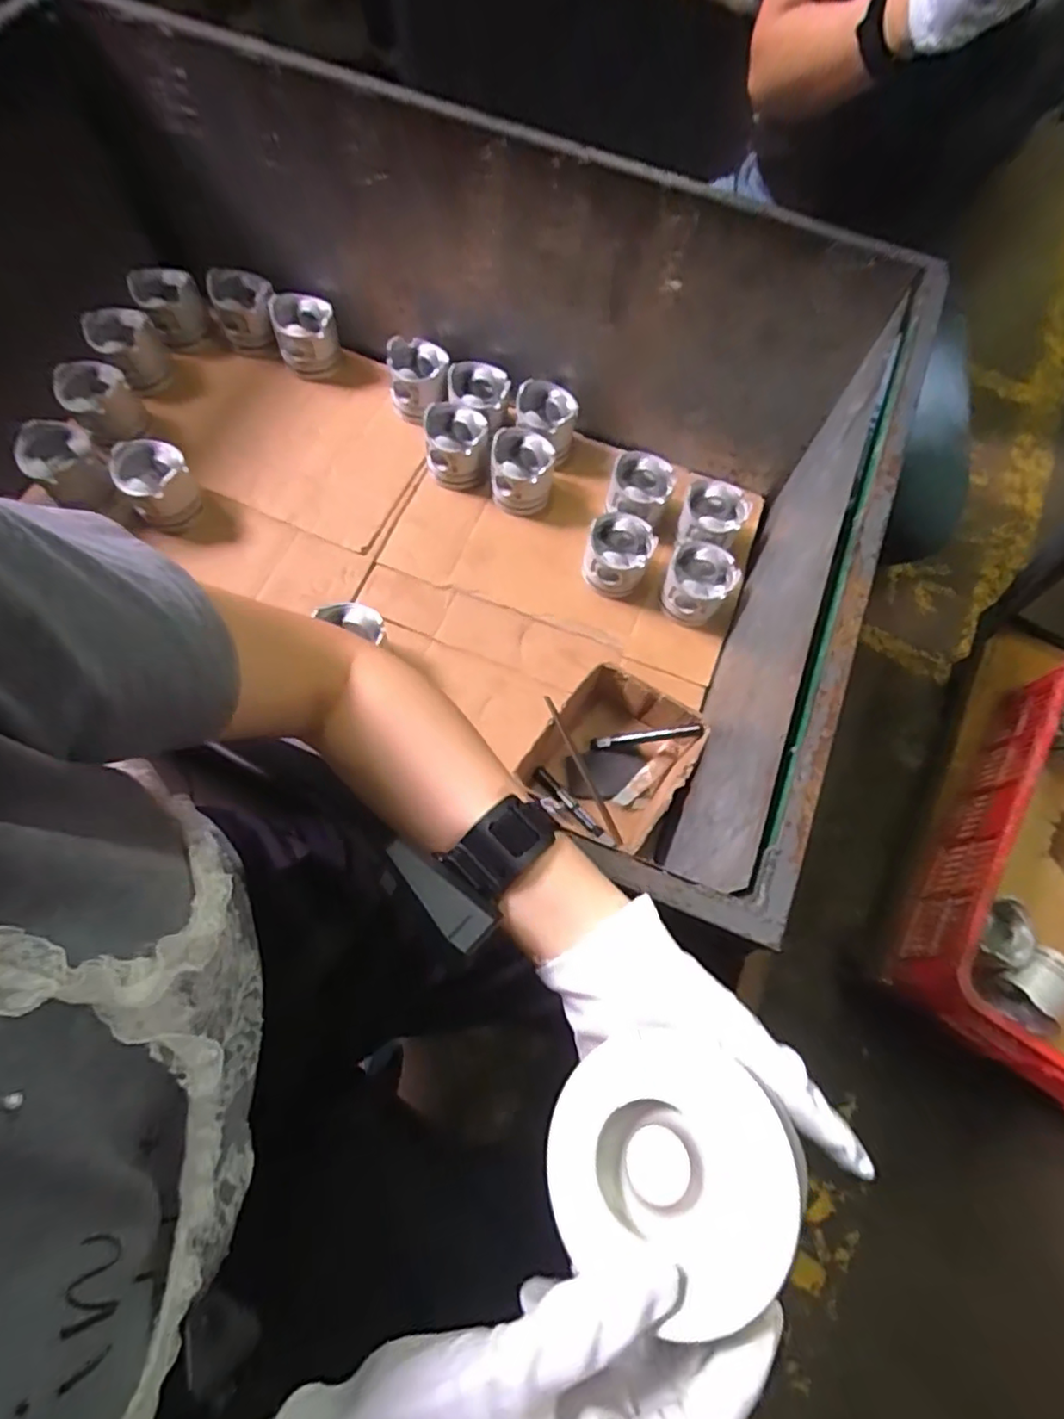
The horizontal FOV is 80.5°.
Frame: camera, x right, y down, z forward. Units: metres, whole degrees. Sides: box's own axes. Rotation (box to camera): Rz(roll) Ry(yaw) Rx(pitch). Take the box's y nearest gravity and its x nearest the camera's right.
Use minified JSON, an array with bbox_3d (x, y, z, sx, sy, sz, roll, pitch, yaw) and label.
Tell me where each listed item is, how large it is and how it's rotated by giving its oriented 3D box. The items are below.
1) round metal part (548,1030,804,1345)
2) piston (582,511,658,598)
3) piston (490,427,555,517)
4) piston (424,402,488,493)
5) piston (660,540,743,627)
[{"bbox_3d":[0.053,0.170,0.238,0.083,0.039,0.078,1,69,-1],"label":"round metal part"},{"bbox_3d":[0.123,-0.223,0.905,0.094,0.066,0.100,1,70,-4],"label":"piston"},{"bbox_3d":[-0.015,-0.360,0.964,0.090,0.102,0.087,1,70,-4],"label":"piston"},{"bbox_3d":[-0.114,-0.398,0.958,0.092,0.099,0.087,-7,71,-7],"label":"piston"},{"bbox_3d":[0.237,-0.178,0.911,0.095,0.087,0.101,1,70,-4],"label":"piston"}]

